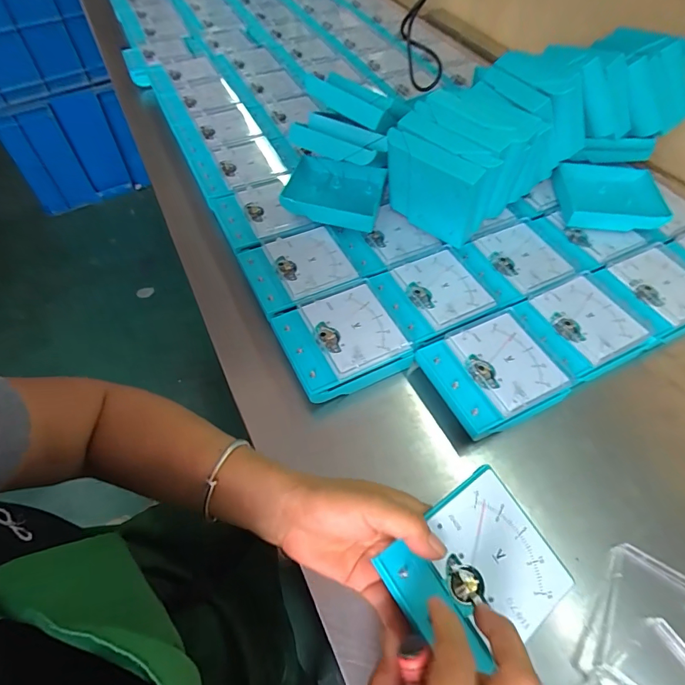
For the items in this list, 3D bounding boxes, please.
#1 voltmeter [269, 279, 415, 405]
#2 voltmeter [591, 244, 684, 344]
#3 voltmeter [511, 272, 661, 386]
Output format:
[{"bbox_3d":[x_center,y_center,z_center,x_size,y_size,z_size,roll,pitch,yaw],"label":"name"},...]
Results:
[{"bbox_3d":[-0.002,-0.002,0.428,0.112,0.034,0.103,-21,58,-16],"label":"voltmeter"},{"bbox_3d":[0.357,-0.054,0.477,0.117,0.036,0.102,-19,58,-14],"label":"voltmeter"},{"bbox_3d":[0.248,-0.013,0.442,0.120,0.033,0.104,-21,58,-16],"label":"voltmeter"}]

